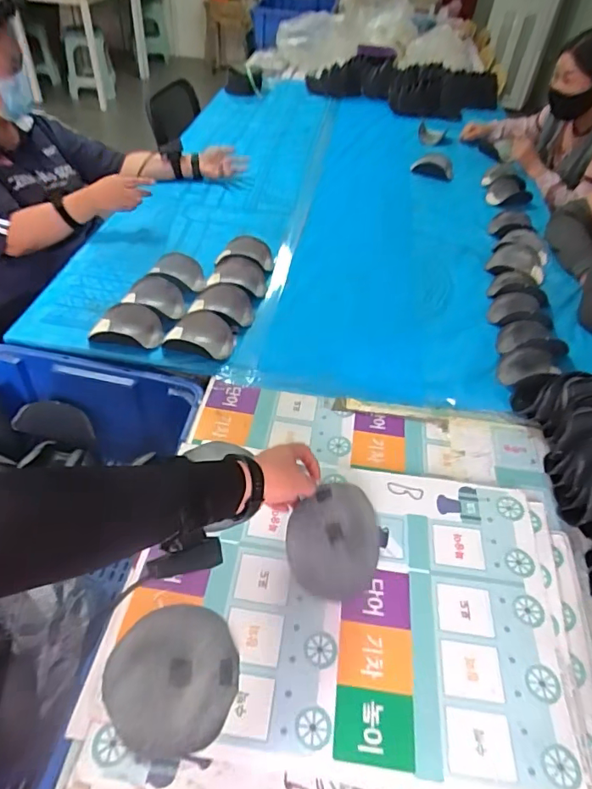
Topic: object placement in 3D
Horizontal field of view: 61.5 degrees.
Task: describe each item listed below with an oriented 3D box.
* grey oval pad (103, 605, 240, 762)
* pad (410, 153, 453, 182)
[{"bbox_3d":[-0.138,0.313,0.555,0.140,0.012,0.144,-3,47,-7],"label":"grey oval pad"},{"bbox_3d":[0.450,-0.751,1.633,0.133,0.041,0.132,16,48,11],"label":"pad"}]

